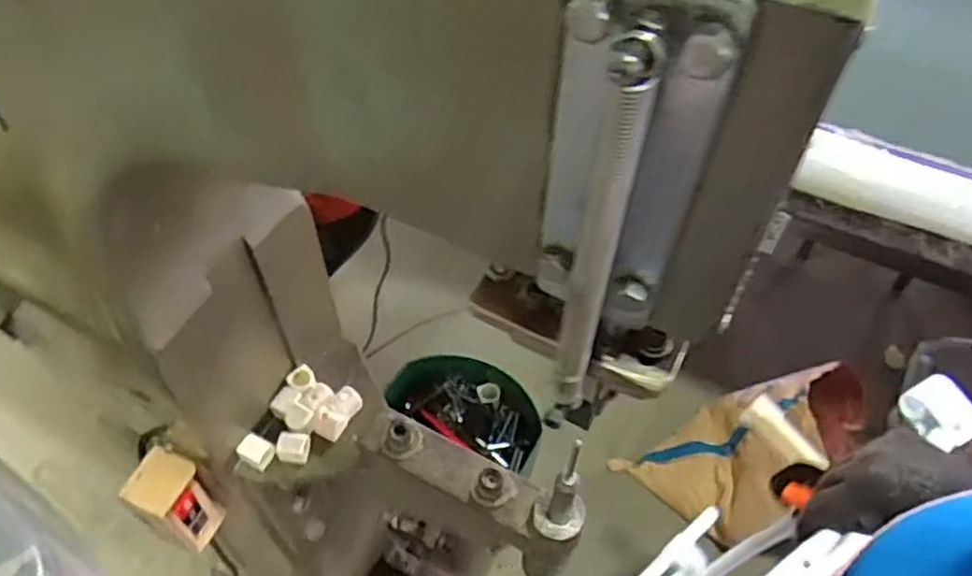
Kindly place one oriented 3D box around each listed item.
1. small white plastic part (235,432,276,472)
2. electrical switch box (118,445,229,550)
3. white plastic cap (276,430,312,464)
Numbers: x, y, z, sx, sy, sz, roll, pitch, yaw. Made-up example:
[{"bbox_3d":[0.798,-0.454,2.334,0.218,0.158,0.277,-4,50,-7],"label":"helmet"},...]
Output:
[{"bbox_3d":[-0.185,0.131,0.583,0.028,0.014,0.022,26,57,17],"label":"small white plastic part"},{"bbox_3d":[-0.265,0.185,0.622,0.046,0.110,0.053,24,56,16],"label":"electrical switch box"},{"bbox_3d":[-0.154,0.128,0.584,0.026,0.016,0.022,4,53,2],"label":"white plastic cap"}]

